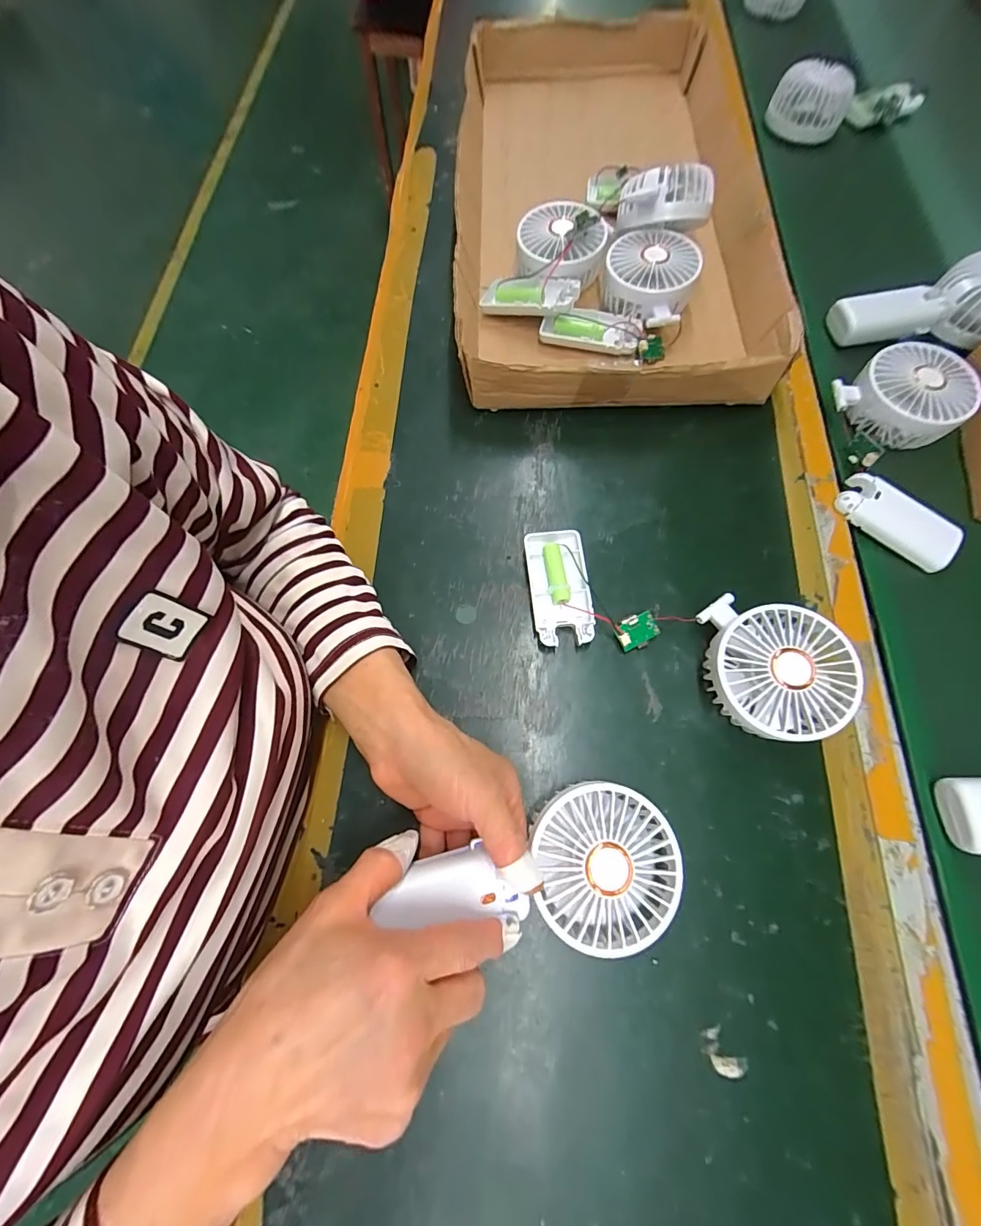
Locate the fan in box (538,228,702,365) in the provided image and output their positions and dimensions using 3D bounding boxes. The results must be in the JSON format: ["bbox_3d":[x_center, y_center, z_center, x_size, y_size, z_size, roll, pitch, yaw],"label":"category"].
[{"bbox_3d":[0.127,-0.304,0.418,0.115,0.041,0.136,24,74,10],"label":"fan in box"}]

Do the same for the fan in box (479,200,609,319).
[{"bbox_3d":[0.053,-0.342,0.429,0.095,0.052,0.118,26,74,10],"label":"fan in box"}]

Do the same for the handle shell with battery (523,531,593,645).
[{"bbox_3d":[0.054,-0.020,0.345,0.044,0.016,0.092,-6,71,0],"label":"handle shell with battery"}]

